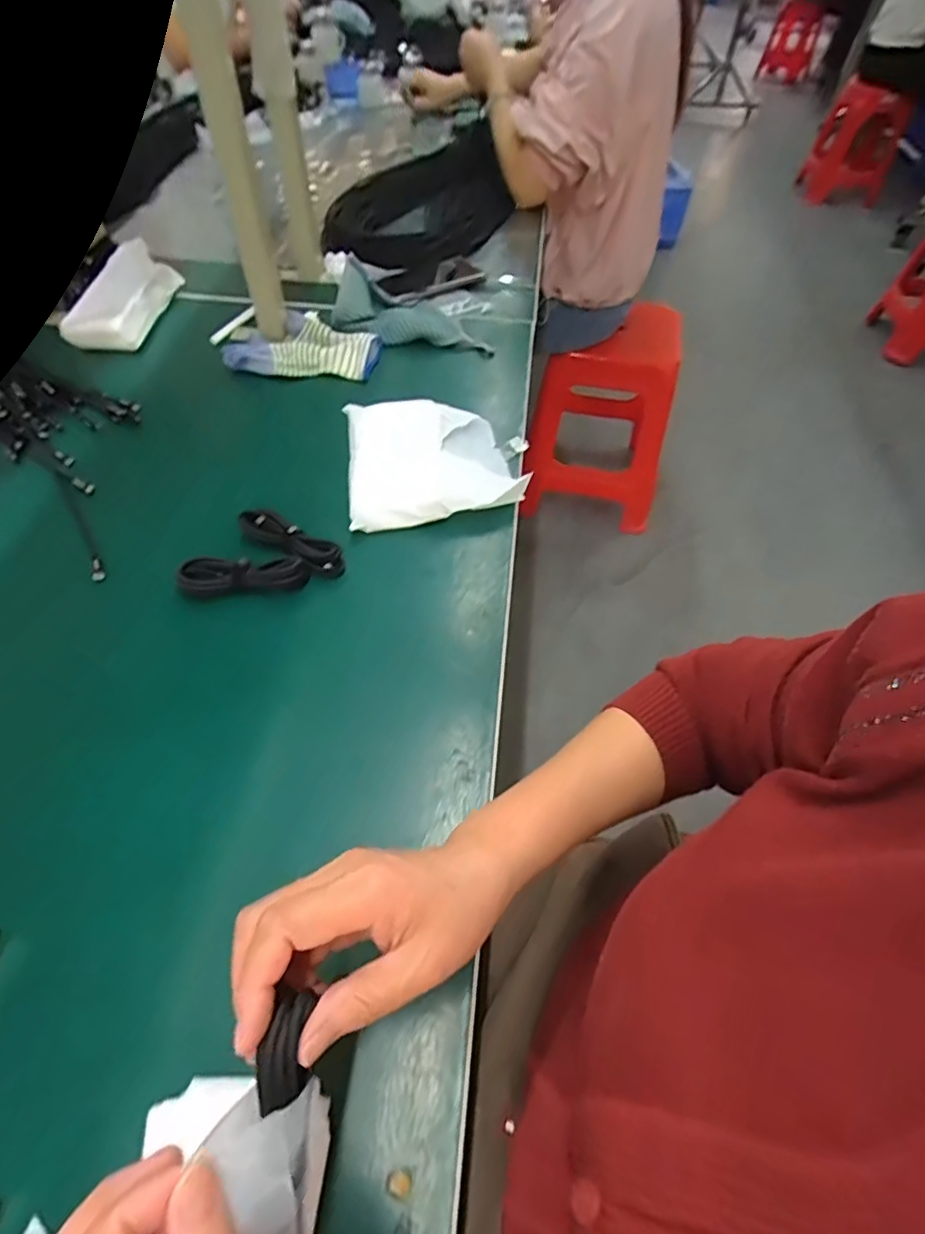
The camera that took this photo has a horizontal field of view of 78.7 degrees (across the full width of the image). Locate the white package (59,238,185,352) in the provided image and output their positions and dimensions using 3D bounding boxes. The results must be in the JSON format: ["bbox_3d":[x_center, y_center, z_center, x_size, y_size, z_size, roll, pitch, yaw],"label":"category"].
[{"bbox_3d":[-0.431,-0.411,0.723,0.081,0.081,0.175,8,54,4],"label":"white package"}]

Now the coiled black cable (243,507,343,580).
[{"bbox_3d":[-0.155,-0.068,0.515,0.103,0.024,0.035,29,59,18],"label":"coiled black cable"}]

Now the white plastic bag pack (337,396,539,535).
[{"bbox_3d":[-0.027,-0.162,0.581,0.176,0.029,0.172,-4,54,-4],"label":"white plastic bag pack"}]

